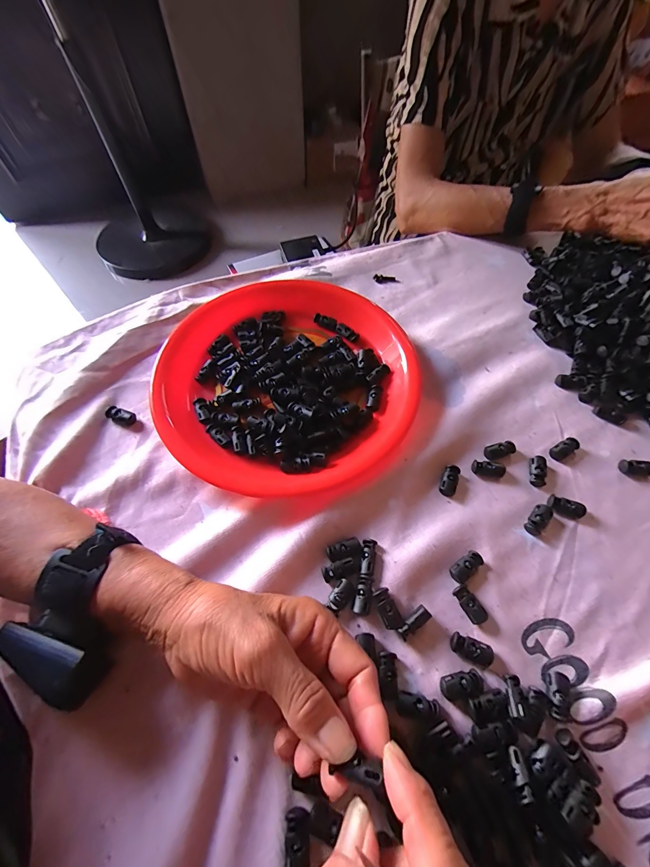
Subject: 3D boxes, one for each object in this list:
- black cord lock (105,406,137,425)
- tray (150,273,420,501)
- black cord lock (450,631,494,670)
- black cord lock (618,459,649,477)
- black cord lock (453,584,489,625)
[{"bbox_3d":[-0.201,-0.018,0.332,0.027,0.009,0.013,14,63,8],"label":"black cord lock"},{"bbox_3d":[-0.036,-0.061,0.346,0.242,0.024,0.250,0,62,1],"label":"tray"},{"bbox_3d":[0.105,0.155,0.244,0.028,0.007,0.015,19,64,11],"label":"black cord lock"},{"bbox_3d":[0.293,0.032,0.318,0.029,0.008,0.014,8,62,5],"label":"black cord lock"},{"bbox_3d":[0.111,0.130,0.257,0.014,0.007,0.028,-28,65,-14],"label":"black cord lock"}]

